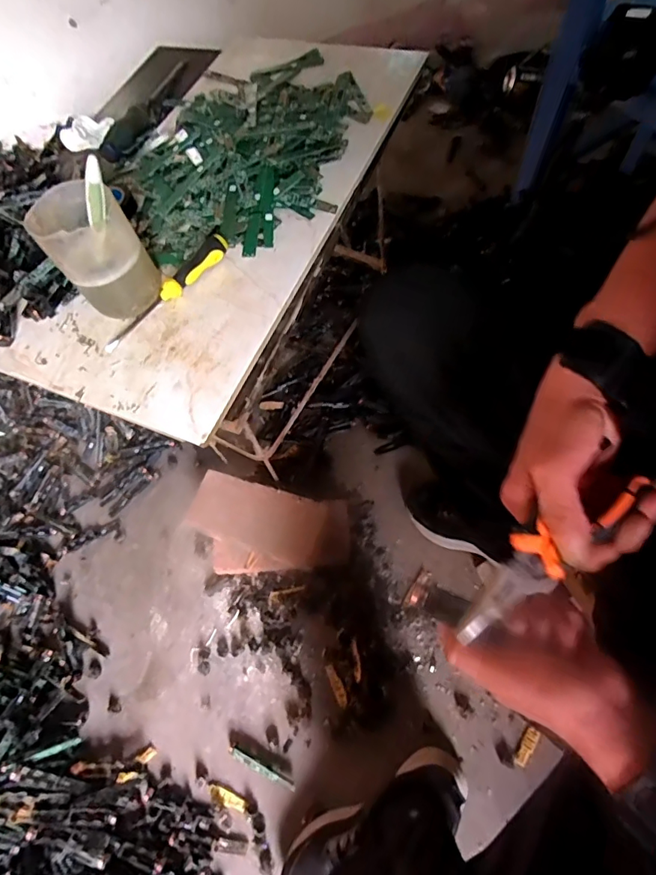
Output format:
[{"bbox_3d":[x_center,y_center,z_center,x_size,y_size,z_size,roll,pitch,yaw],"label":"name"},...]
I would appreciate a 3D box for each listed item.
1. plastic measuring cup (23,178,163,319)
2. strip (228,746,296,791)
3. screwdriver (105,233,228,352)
[{"bbox_3d":[-0.215,-0.173,0.447,0.077,0.096,0.076,-4,62,7],"label":"plastic measuring cup"},{"bbox_3d":[-0.095,0.468,0.675,0.108,0.009,0.012,19,67,18],"label":"strip"},{"bbox_3d":[-0.165,-0.147,0.484,0.162,0.022,0.028,-44,67,-4],"label":"screwdriver"}]

